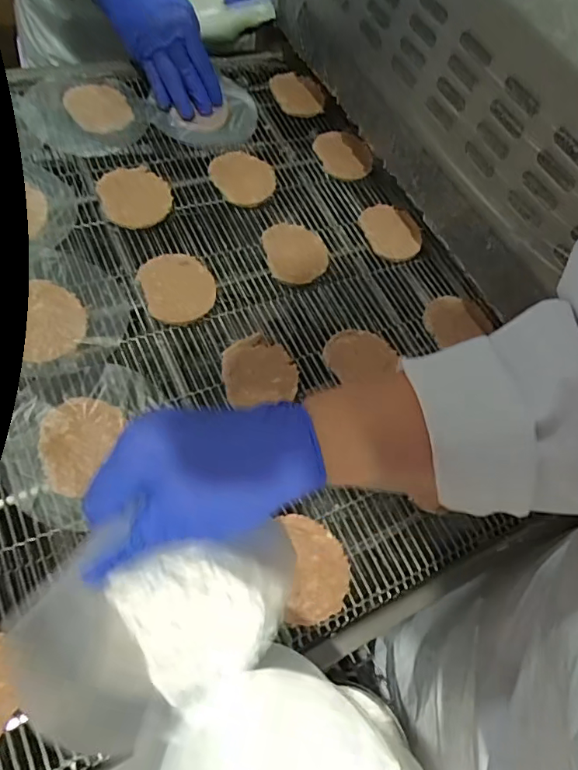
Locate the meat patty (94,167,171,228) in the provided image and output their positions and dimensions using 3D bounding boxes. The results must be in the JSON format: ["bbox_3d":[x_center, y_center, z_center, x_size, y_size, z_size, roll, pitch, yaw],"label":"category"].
[{"bbox_3d":[-0.145,-0.179,0.489,0.066,0.009,0.068,7,63,-15],"label":"meat patty"}]

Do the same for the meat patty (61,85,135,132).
[{"bbox_3d":[-0.196,-0.286,0.533,0.060,0.004,0.072,-22,71,-21],"label":"meat patty"}]

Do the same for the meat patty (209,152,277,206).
[{"bbox_3d":[-0.048,-0.212,0.531,0.066,0.007,0.062,15,66,0],"label":"meat patty"}]

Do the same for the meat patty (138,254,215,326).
[{"bbox_3d":[-0.096,-0.086,0.452,0.061,0.004,0.069,-18,68,-18],"label":"meat patty"}]

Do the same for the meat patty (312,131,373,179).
[{"bbox_3d":[0.061,-0.255,0.574,0.059,0.009,0.063,-7,68,-12],"label":"meat patty"}]

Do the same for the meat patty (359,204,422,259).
[{"bbox_3d":[0.106,-0.160,0.536,0.060,0.009,0.069,-12,67,-17],"label":"meat patty"}]

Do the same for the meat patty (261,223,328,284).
[{"bbox_3d":[0.007,-0.127,0.497,0.058,0.008,0.070,-10,65,-12],"label":"meat patty"}]

